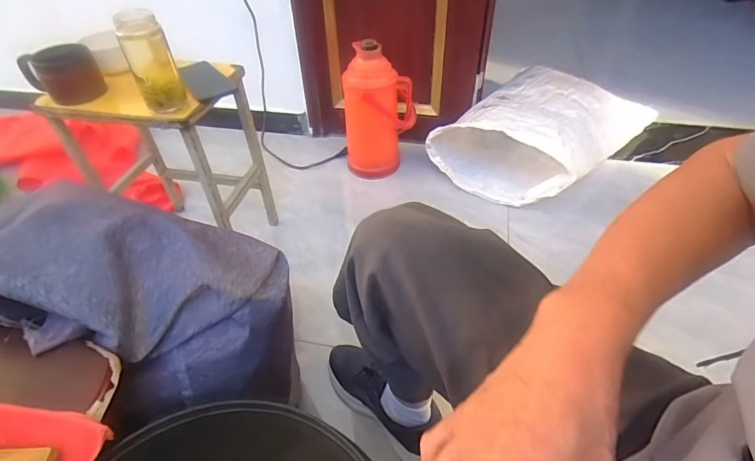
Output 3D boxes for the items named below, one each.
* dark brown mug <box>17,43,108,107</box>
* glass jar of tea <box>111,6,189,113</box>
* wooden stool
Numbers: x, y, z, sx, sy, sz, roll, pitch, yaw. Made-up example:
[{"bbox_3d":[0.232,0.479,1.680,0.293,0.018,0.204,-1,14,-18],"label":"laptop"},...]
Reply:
[{"bbox_3d":[-0.562,-0.284,0.775,0.106,0.090,0.095,-33,51,-29],"label":"dark brown mug"},{"bbox_3d":[-0.355,-0.261,0.684,0.066,0.148,0.074,-21,46,-19],"label":"glass jar of tea"},{"bbox_3d":[-0.451,-0.129,0.968,0.367,0.435,0.239,7,44,10],"label":"wooden stool"}]

